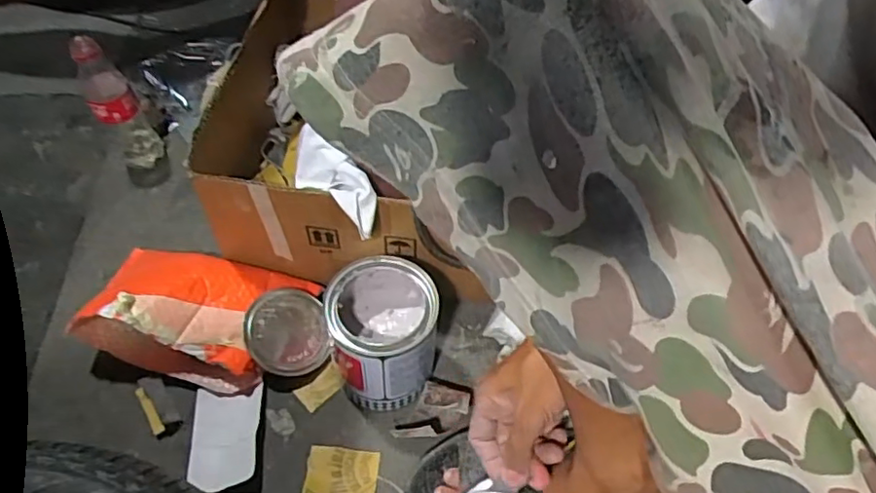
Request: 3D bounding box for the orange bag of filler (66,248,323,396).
[{"bbox_3d":[-0.259,0.058,0.645,0.212,0.091,0.142,11,53,7],"label":"orange bag of filler"}]

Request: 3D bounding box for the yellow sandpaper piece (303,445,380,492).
[{"bbox_3d":[-0.092,0.219,0.588,0.067,0.004,0.054,5,52,2],"label":"yellow sandpaper piece"}]

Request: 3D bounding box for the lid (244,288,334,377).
[{"bbox_3d":[-0.161,0.090,0.655,0.085,0.011,0.095,-8,69,-25],"label":"lid"}]

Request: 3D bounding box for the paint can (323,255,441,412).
[{"bbox_3d":[-0.056,0.088,0.613,0.107,0.129,0.107,6,52,3],"label":"paint can"}]

